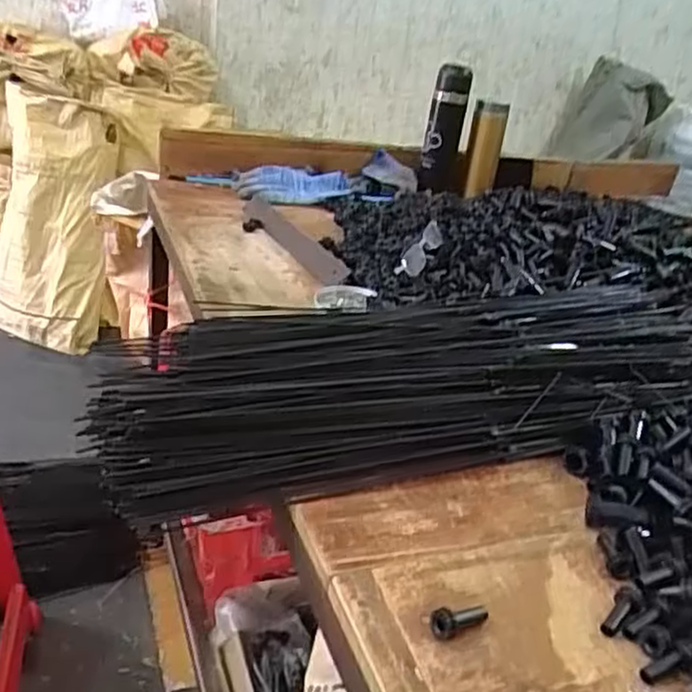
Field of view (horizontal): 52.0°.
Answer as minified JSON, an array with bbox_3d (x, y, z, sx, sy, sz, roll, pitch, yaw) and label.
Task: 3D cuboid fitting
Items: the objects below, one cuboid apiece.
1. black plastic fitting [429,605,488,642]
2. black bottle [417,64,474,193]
[{"bbox_3d":[0.074,0.171,0.448,0.045,0.014,0.017,1,27,-34],"label":"black plastic fitting"},{"bbox_3d":[0.180,-0.401,1.295,0.063,0.199,0.066,16,29,13],"label":"black bottle"}]

